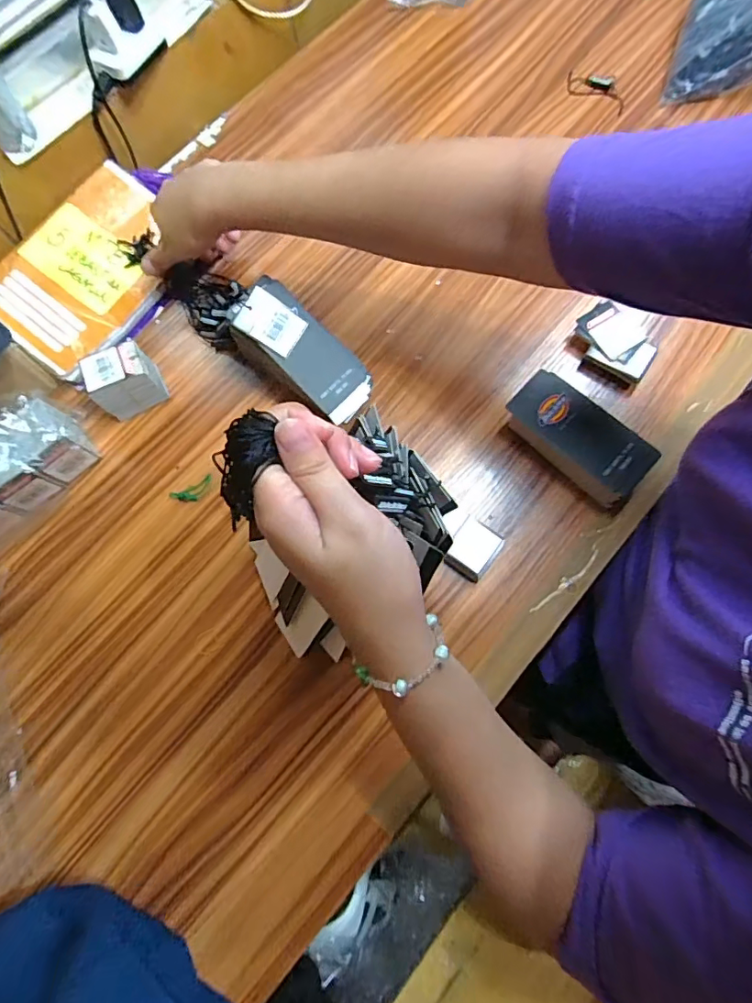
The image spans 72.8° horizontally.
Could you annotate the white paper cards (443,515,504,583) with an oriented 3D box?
[{"bbox_3d":[0.078,0.039,0.416,0.034,0.019,0.041,33,78,7],"label":"white paper cards"}]

